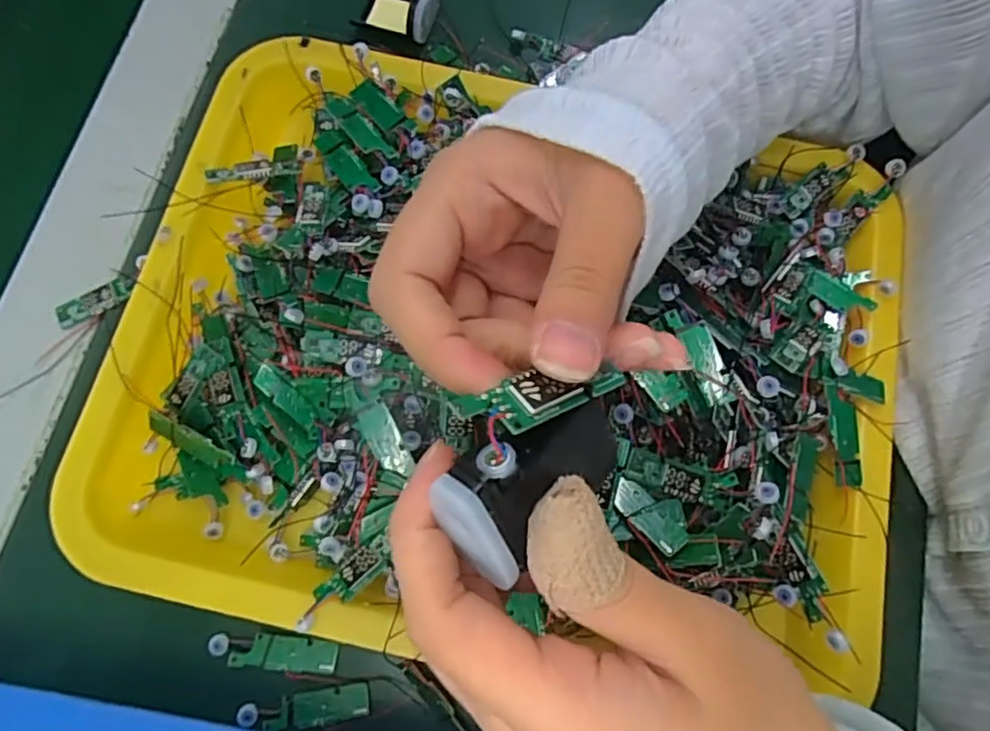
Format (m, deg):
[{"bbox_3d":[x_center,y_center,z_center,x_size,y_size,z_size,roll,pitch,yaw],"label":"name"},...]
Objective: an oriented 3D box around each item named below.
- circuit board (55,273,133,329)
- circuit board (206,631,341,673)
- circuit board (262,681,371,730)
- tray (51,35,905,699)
[{"bbox_3d":[-0.189,-0.031,0.294,0.039,0.004,0.012,-29,84,-4],"label":"circuit board"},{"bbox_3d":[-0.093,0.120,0.259,0.053,0.005,0.013,5,74,0],"label":"circuit board"},{"bbox_3d":[-0.073,0.141,0.255,0.042,0.006,0.013,-6,74,-4],"label":"circuit board"},{"bbox_3d":[0.001,-0.011,0.271,0.341,0.051,0.259,11,74,1],"label":"tray"}]

